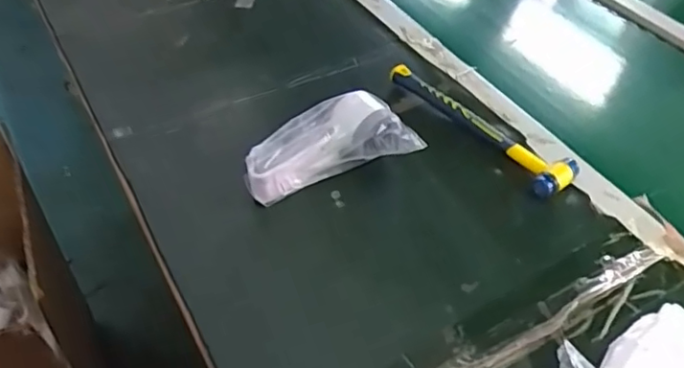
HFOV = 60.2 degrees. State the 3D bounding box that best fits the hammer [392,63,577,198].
[{"bbox_3d":[0.152,-0.071,0.666,0.061,0.023,0.243,-31,54,-24],"label":"hammer"}]

